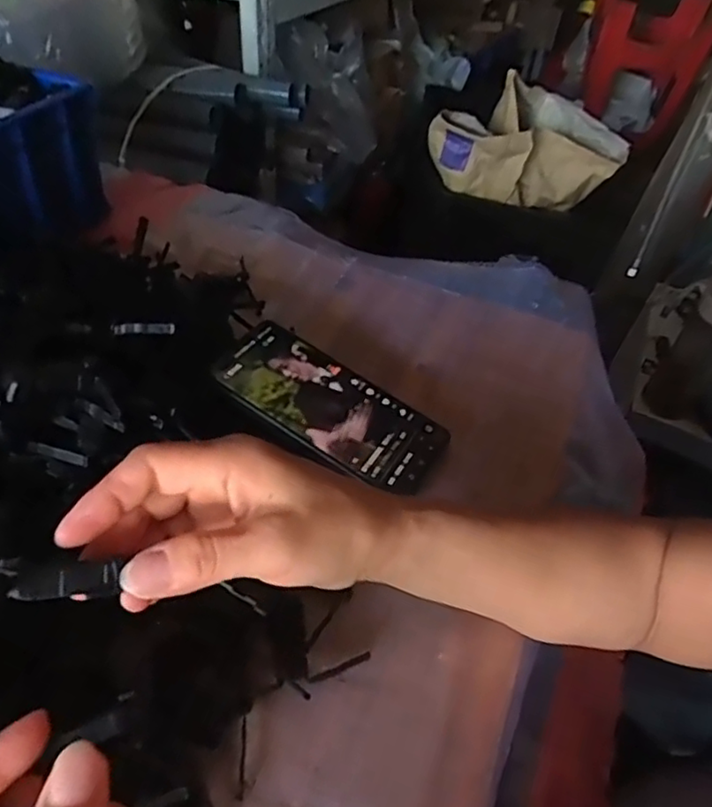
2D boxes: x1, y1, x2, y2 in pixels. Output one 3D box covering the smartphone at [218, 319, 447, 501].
[{"bbox_3d":[-0.016,0.002,0.436,0.159,0.004,0.074,32,50,10],"label":"smartphone"}]

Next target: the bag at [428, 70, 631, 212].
[{"bbox_3d":[0.306,-0.482,1.183,0.381,0.172,0.181,-7,46,-12],"label":"bag"}]

